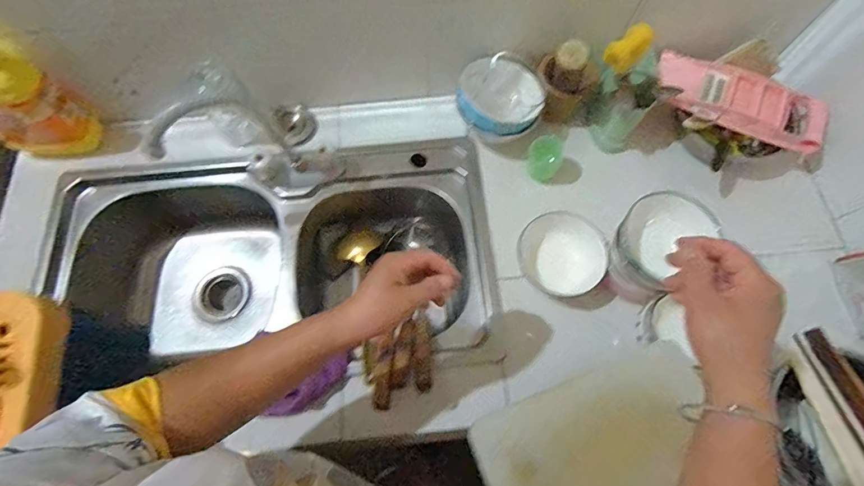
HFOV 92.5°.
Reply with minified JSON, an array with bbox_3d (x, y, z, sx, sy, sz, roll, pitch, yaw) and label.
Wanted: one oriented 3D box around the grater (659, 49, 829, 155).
[{"bbox_3d":[0.522,-0.247,0.705,0.274,0.023,0.116,28,72,11],"label":"grater"}]

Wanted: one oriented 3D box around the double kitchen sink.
[{"bbox_3d":[-0.286,0.046,0.786,0.767,0.225,0.394,-4,69,-1],"label":"double kitchen sink"}]

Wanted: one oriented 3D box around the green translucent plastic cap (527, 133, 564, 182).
[{"bbox_3d":[0.192,-0.144,0.705,0.056,0.051,0.059,0,69,0],"label":"green translucent plastic cap"}]

